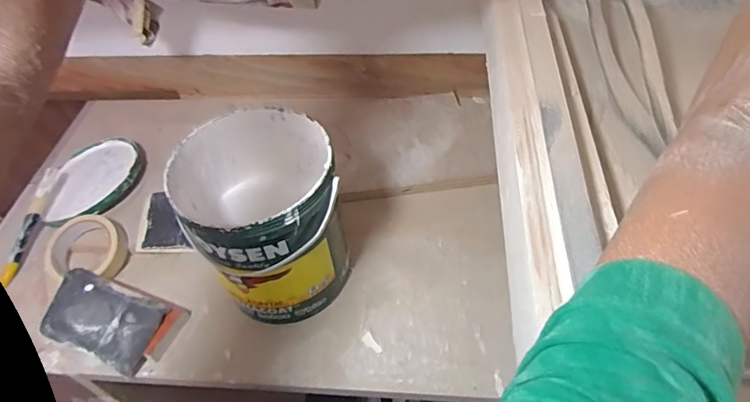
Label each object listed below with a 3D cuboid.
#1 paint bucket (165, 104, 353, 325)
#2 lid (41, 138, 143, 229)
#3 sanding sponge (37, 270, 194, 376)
[{"bbox_3d":[-0.121,0.026,0.583,0.167,0.203,0.167,-2,50,3],"label":"paint bucket"},{"bbox_3d":[-0.427,-0.035,0.758,0.137,0.031,0.176,-14,50,-7],"label":"lid"},{"bbox_3d":[-0.320,0.145,0.602,0.158,0.020,0.088,20,61,11],"label":"sanding sponge"}]

